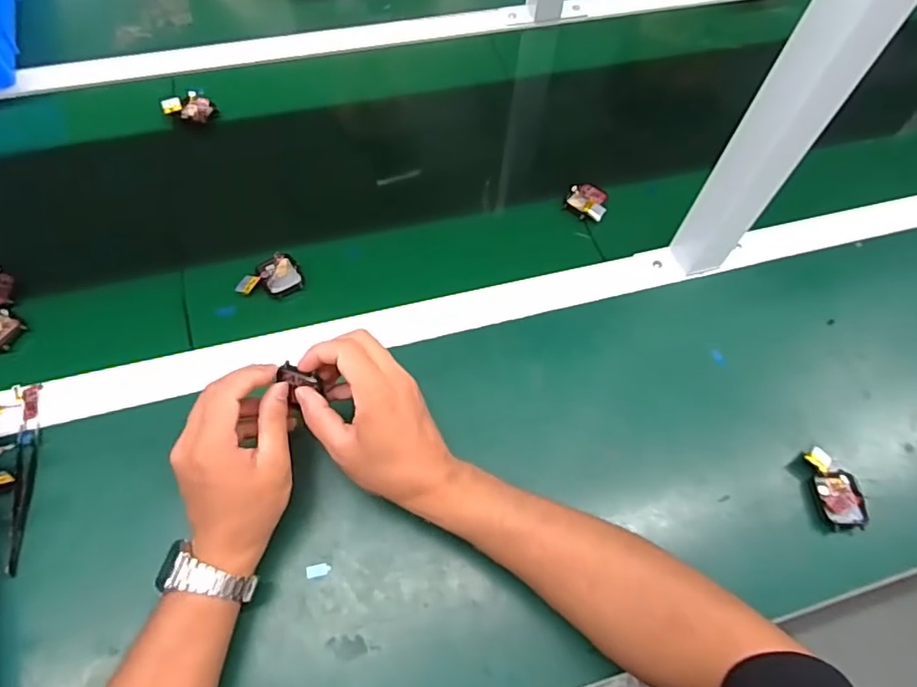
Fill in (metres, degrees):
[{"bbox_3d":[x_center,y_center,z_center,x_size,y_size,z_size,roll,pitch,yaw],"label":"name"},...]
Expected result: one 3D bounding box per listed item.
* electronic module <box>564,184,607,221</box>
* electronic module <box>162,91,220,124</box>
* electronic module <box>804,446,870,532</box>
[{"bbox_3d":[0.140,-0.155,0.609,0.043,0.013,0.048,22,62,9],"label":"electronic module"},{"bbox_3d":[-0.308,-0.271,0.649,0.055,0.018,0.030,5,61,-1],"label":"electronic module"},{"bbox_3d":[0.312,0.120,0.466,0.033,0.015,0.064,-4,61,-5],"label":"electronic module"}]

